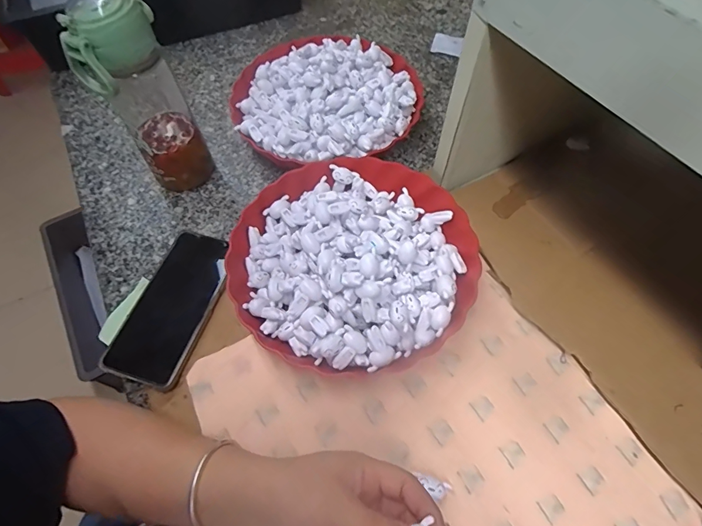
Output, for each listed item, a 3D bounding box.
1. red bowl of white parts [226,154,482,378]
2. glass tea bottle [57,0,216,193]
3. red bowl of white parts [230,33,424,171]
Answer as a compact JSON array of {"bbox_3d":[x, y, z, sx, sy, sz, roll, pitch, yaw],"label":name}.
[{"bbox_3d":[0.003,-0.007,0.425,0.237,0.072,0.228,-1,60,1],"label":"red bowl of white parts"},{"bbox_3d":[-0.214,-0.164,0.440,0.081,0.221,0.072,-33,64,-17],"label":"glass tea bottle"},{"bbox_3d":[-0.029,-0.215,0.550,0.239,0.069,0.226,-1,60,1],"label":"red bowl of white parts"}]

